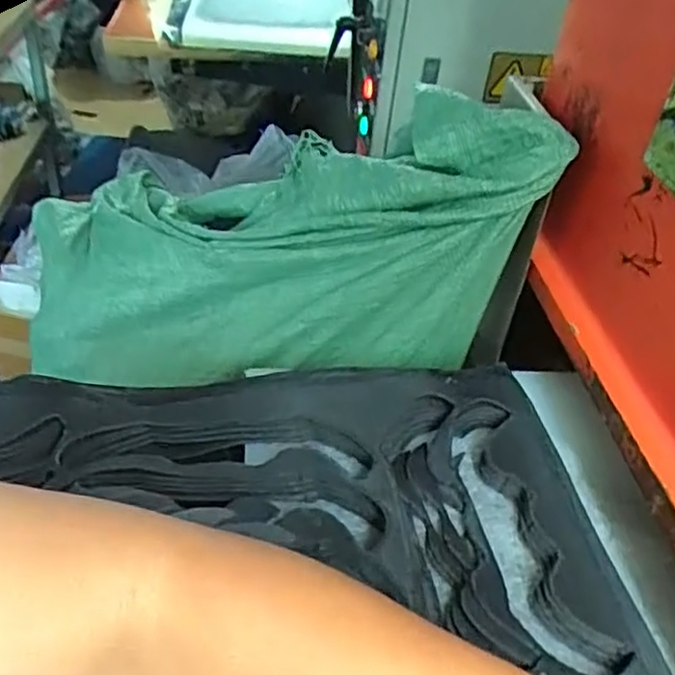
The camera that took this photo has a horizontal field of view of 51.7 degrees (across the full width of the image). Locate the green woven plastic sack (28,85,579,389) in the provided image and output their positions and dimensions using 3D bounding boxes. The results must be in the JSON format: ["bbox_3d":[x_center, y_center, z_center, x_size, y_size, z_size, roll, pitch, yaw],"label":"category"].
[{"bbox_3d":[-0.063,-0.079,0.742,0.605,0.223,0.155,-9,32,23],"label":"green woven plastic sack"}]

